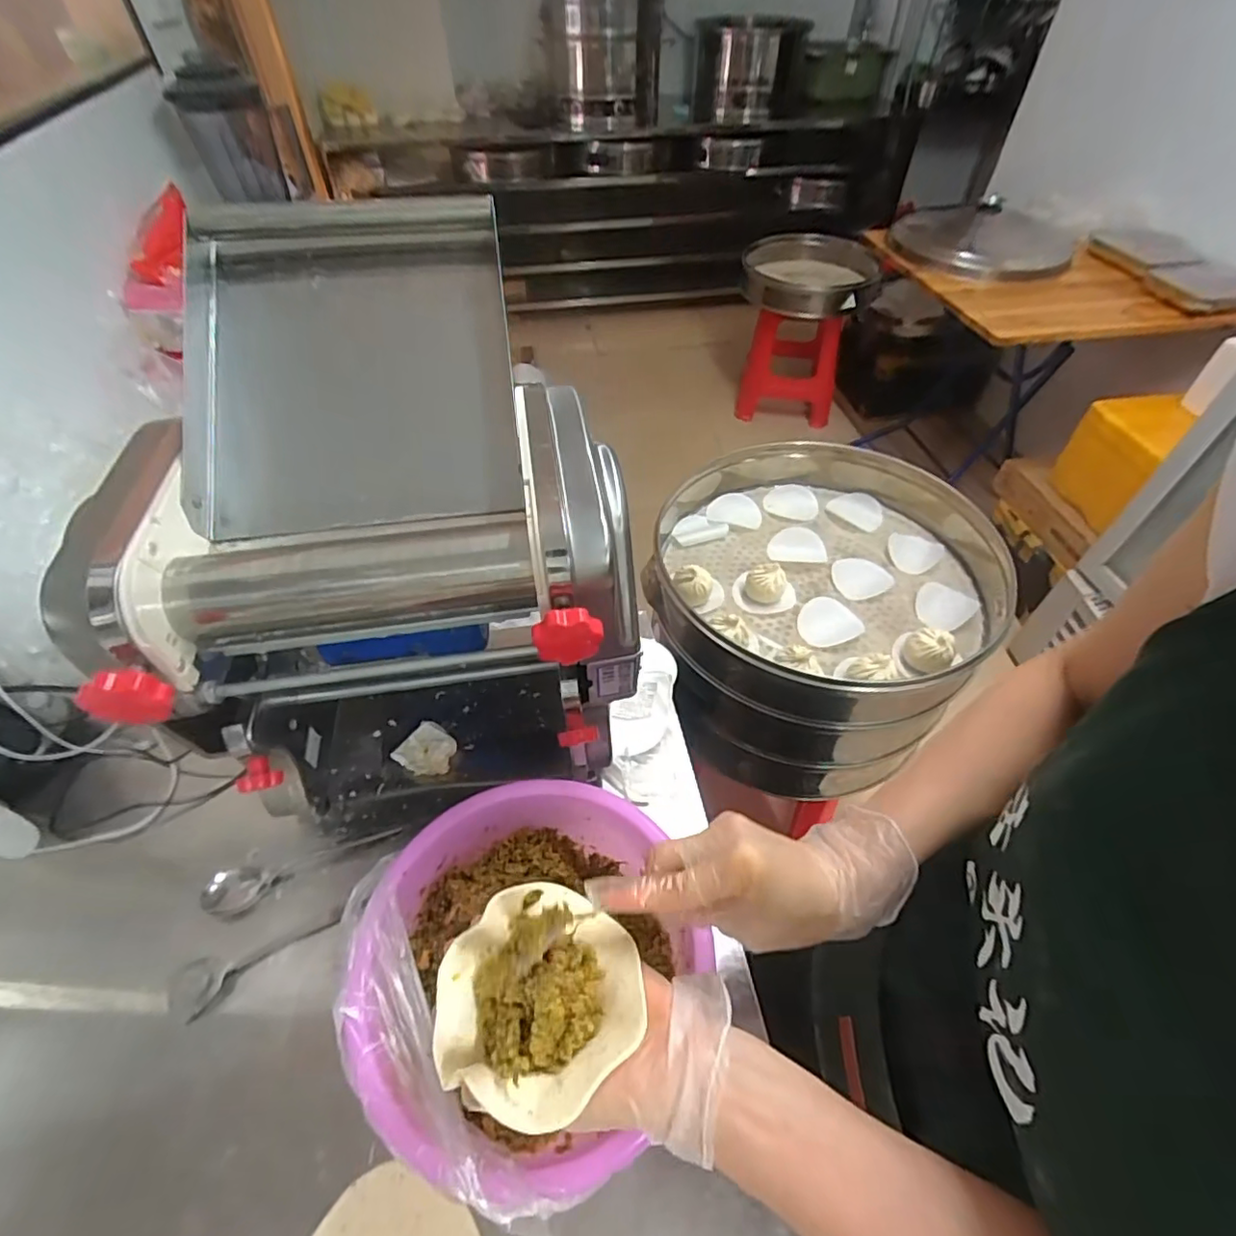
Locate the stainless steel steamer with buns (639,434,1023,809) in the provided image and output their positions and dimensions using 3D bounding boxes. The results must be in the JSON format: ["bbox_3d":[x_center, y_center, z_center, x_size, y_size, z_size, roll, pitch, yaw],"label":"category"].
[{"bbox_3d":[0.322,-0.027,0.987,0.517,0.276,0.518,0,51,0],"label":"stainless steel steamer with buns"}]

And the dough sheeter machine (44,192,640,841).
[{"bbox_3d":[-0.200,-0.064,0.579,0.369,0.456,0.417,-8,52,-7],"label":"dough sheeter machine"}]

